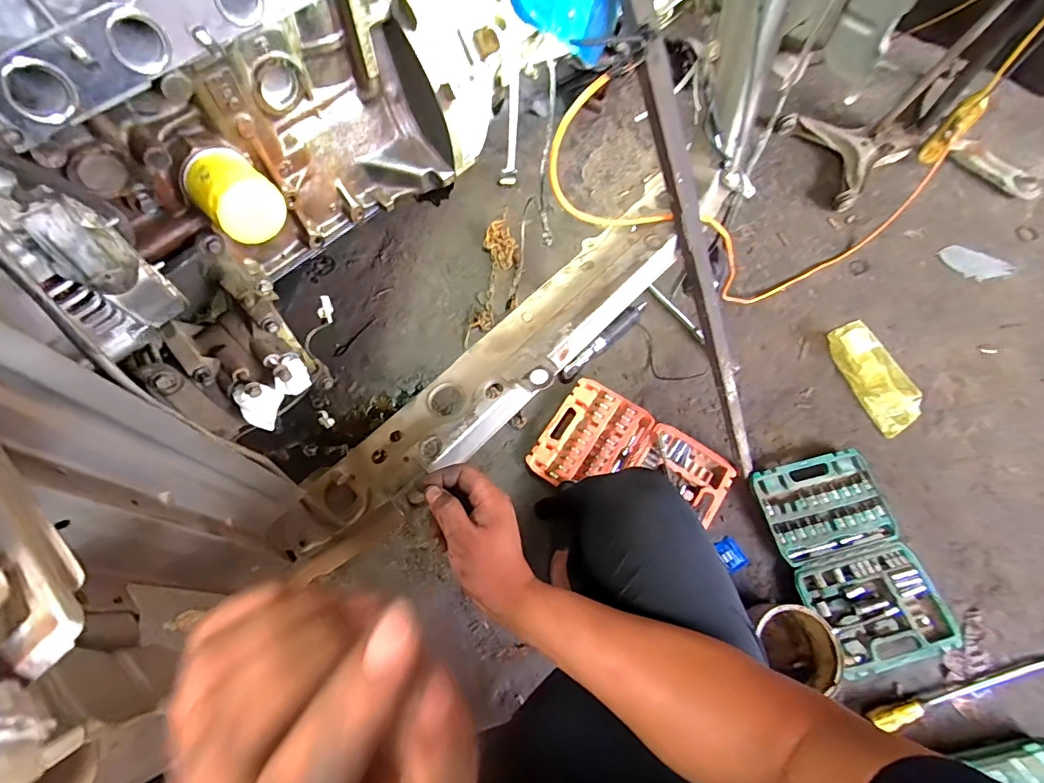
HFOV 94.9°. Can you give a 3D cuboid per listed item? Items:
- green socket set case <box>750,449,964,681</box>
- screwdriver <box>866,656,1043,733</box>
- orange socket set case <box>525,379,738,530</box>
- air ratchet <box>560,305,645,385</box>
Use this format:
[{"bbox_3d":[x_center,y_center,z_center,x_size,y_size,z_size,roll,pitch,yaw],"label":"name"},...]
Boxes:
[{"bbox_3d":[0.667,0.329,0.971,0.255,0.046,0.391,-13,67,-5],"label":"green socket set case"},{"bbox_3d":[0.844,0.544,0.879,0.440,0.032,0.030,-13,67,-5],"label":"screwdriver"},{"bbox_3d":[0.241,0.159,1.052,0.393,0.037,0.243,31,70,13],"label":"orange socket set case"},{"bbox_3d":[0.204,-0.127,1.170,0.037,0.034,0.298,42,73,17],"label":"air ratchet"}]

